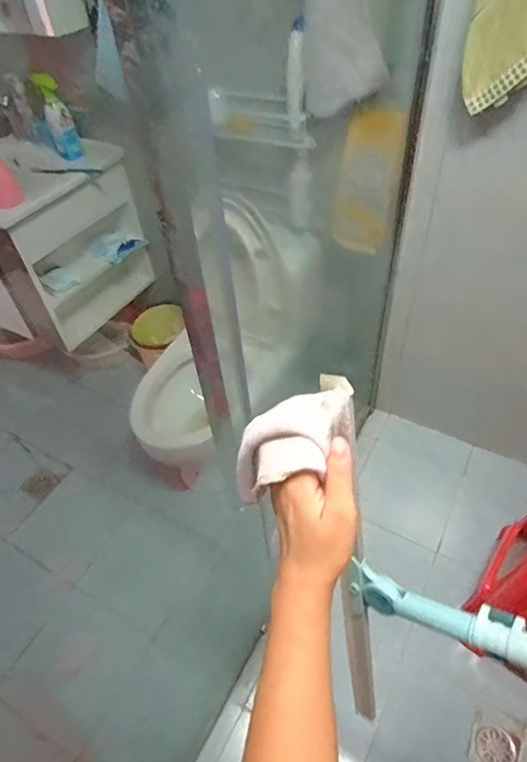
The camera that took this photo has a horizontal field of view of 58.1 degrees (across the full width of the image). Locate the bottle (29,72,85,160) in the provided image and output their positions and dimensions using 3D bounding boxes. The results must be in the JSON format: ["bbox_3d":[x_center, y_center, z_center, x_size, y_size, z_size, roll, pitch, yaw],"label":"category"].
[{"bbox_3d":[-0.629,-0.810,1.459,0.074,0.225,0.050,-23,50,-14],"label":"bottle"}]

